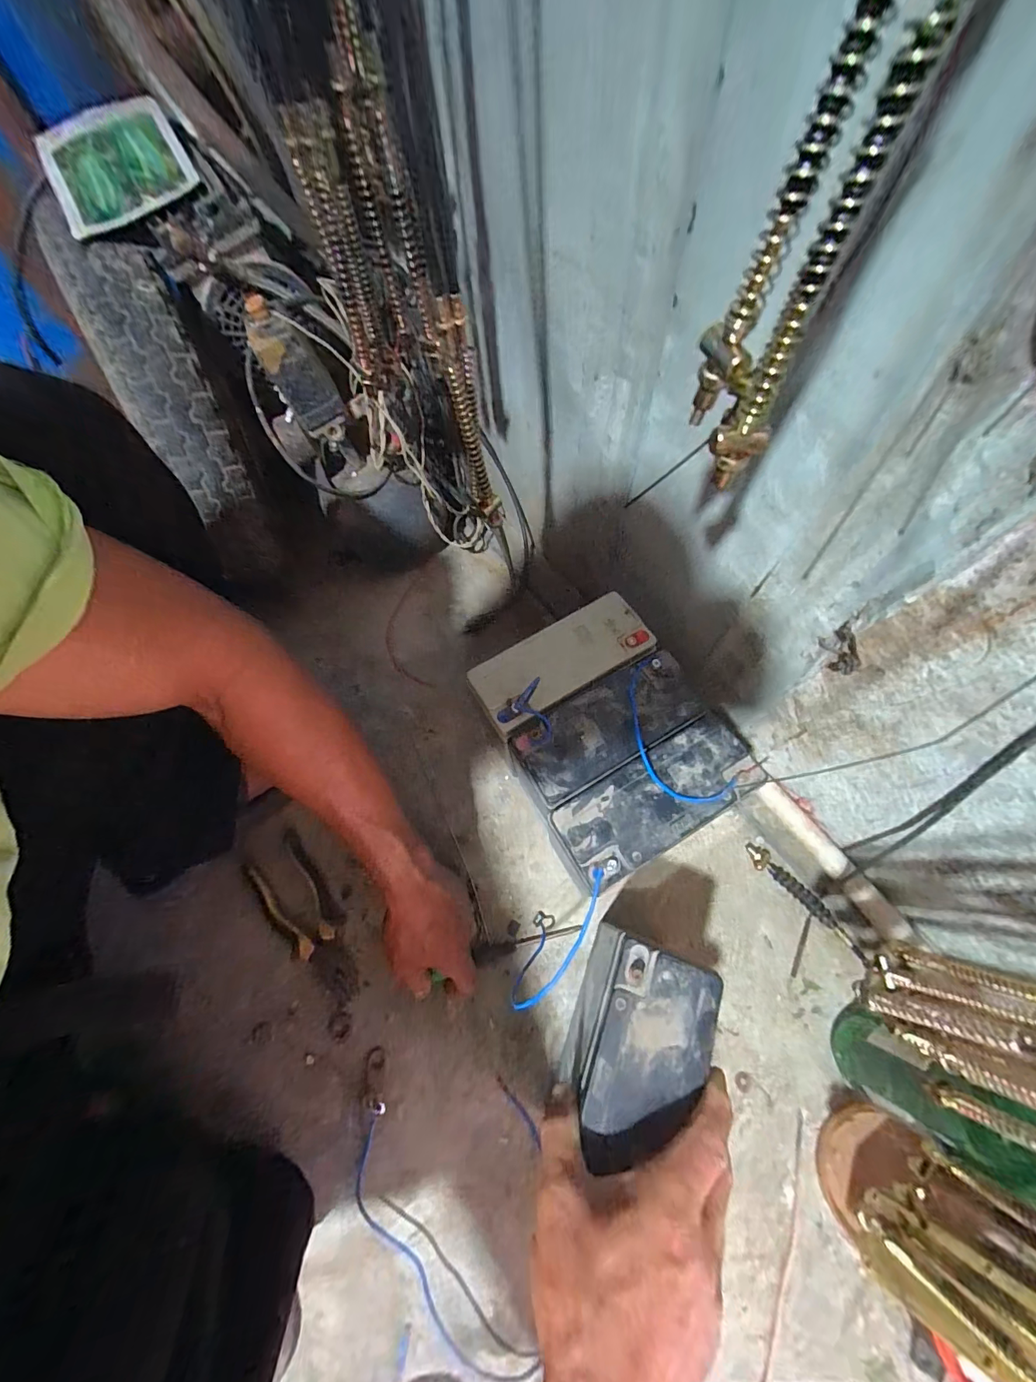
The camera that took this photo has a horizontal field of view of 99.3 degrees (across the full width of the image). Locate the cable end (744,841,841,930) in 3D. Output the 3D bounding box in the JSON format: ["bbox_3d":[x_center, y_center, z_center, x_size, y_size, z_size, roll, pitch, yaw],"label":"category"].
[{"bbox_3d":[0.293,0.208,0.473,0.022,0.013,0.104,-41,69,-15],"label":"cable end"}]

